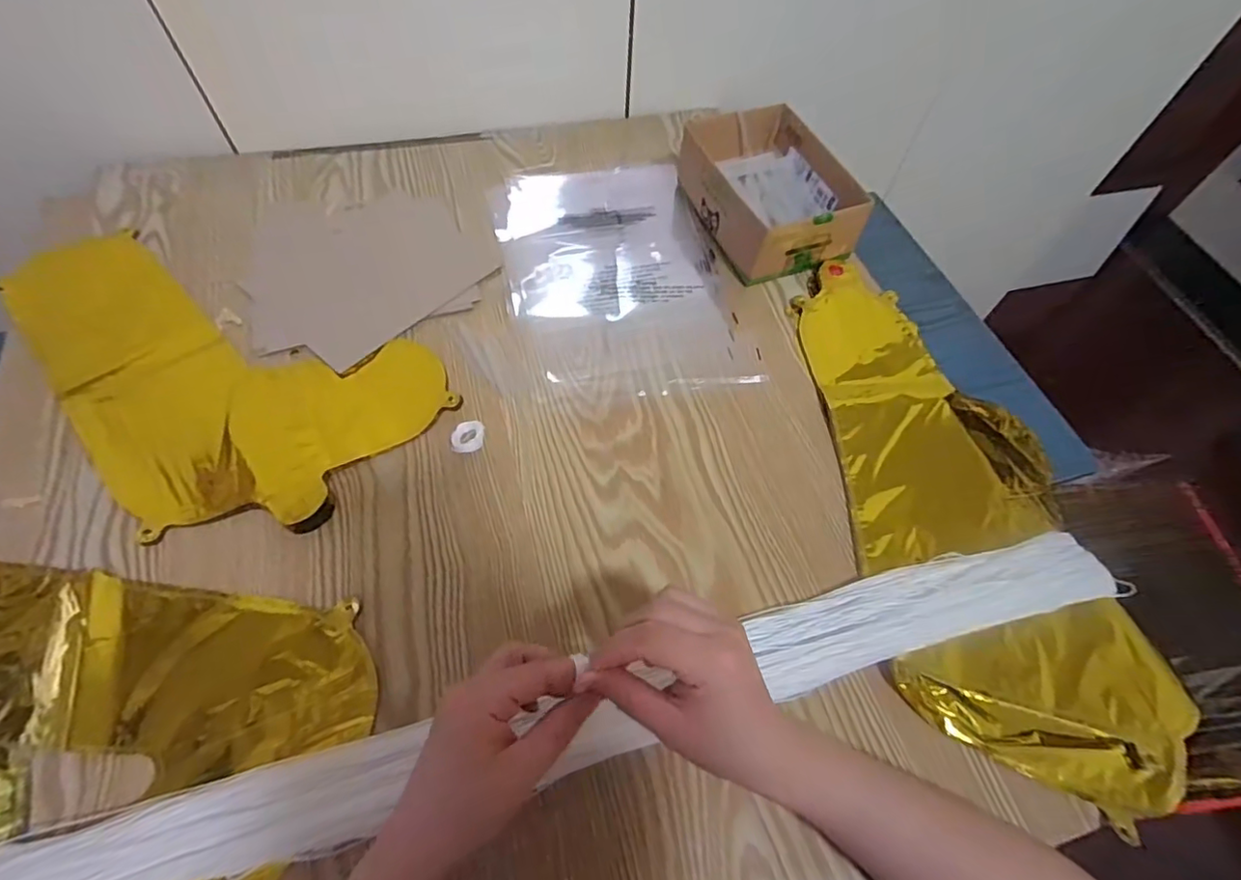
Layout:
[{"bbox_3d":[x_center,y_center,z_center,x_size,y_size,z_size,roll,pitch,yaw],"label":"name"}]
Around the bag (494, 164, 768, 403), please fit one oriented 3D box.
[{"bbox_3d":[-0.005,-0.174,0.565,0.209,0.007,0.304,-9,60,-8],"label":"bag"}]

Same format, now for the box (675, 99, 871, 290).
[{"bbox_3d":[0.152,-0.255,0.584,0.125,0.069,0.186,-15,61,-12],"label":"box"}]

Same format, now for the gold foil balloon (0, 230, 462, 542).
[{"bbox_3d":[-0.355,-0.084,0.489,0.389,0.008,0.231,39,65,18],"label":"gold foil balloon"}]

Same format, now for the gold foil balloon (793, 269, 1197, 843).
[{"bbox_3d":[0.272,0.031,0.454,0.195,0.015,0.451,-4,60,-6],"label":"gold foil balloon"}]

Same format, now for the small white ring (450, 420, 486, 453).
[{"bbox_3d":[-0.124,-0.003,0.456,0.026,0.008,0.028,1,59,-2],"label":"small white ring"}]

